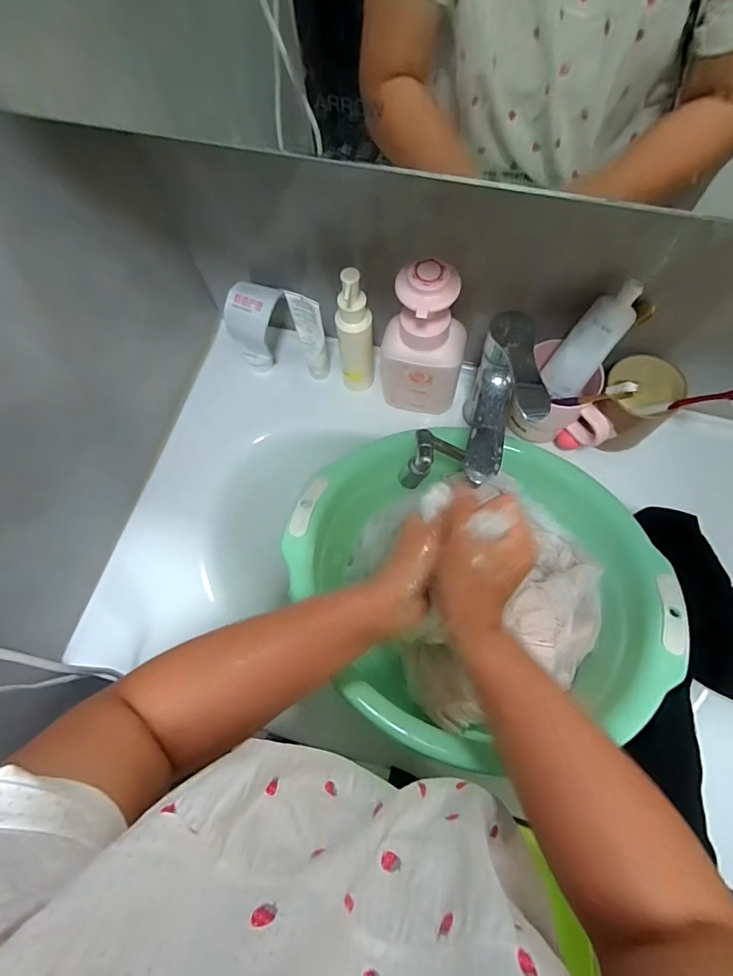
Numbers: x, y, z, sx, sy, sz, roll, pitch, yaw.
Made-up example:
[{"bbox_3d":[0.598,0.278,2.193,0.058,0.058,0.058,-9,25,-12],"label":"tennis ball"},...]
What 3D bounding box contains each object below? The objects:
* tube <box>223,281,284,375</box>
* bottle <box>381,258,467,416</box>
[{"bbox_3d":[-0.143,-0.201,0.584,0.059,0.114,0.050,22,48,12],"label":"tube"},{"bbox_3d":[0.062,-0.152,0.504,0.093,0.208,0.060,2,70,3],"label":"bottle"}]

